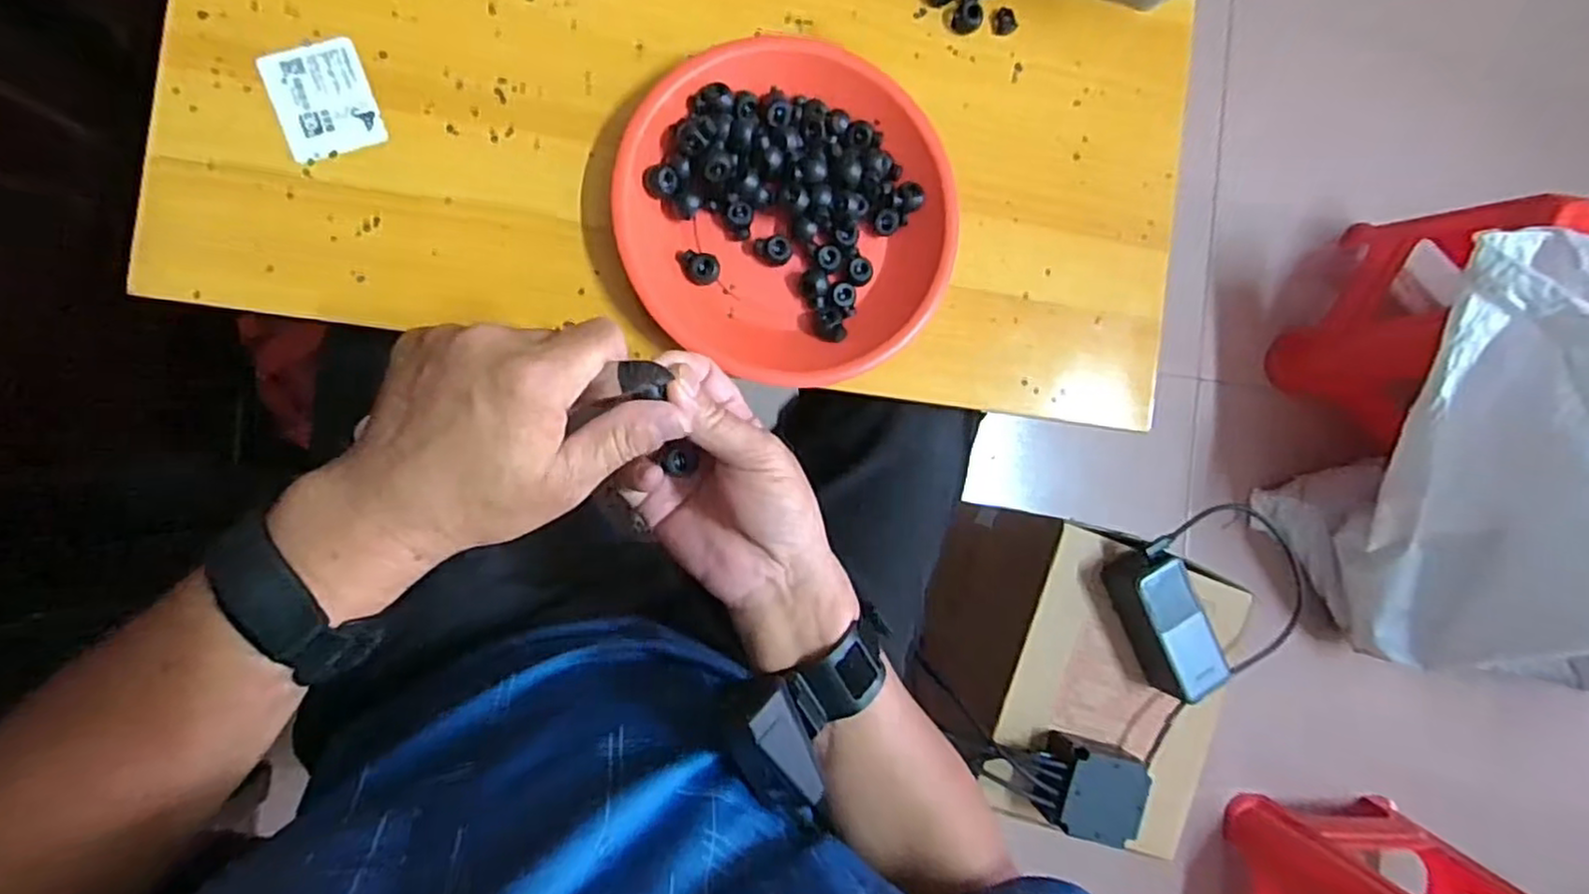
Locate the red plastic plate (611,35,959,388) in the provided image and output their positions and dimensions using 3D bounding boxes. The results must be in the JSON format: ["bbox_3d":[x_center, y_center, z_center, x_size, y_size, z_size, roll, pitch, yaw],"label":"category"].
[{"bbox_3d":[-0.004,-0.138,0.419,0.190,0.030,0.195,0,91,-10],"label":"red plastic plate"}]

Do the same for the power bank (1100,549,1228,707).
[{"bbox_3d":[0.351,0.164,0.672,0.058,0.060,0.136,-24,94,-11],"label":"power bank"}]

